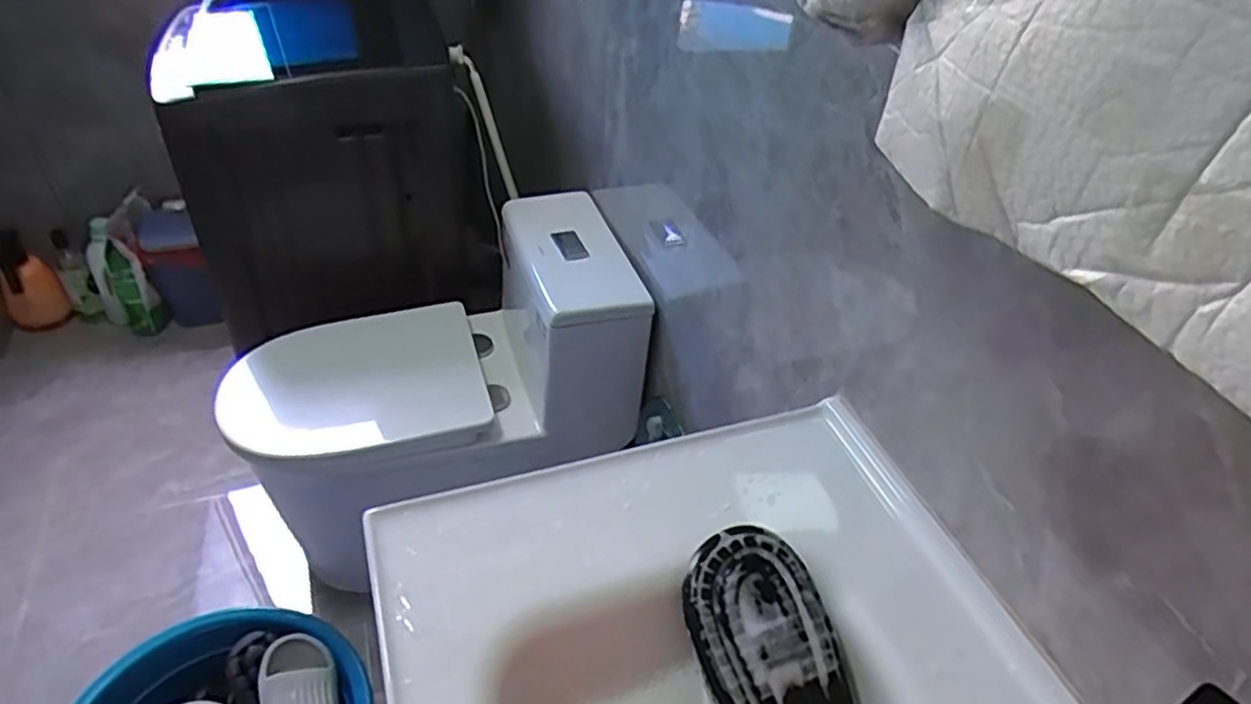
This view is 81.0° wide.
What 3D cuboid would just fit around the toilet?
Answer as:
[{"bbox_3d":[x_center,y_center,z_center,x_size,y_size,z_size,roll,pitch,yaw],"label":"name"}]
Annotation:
[{"bbox_3d":[-0.388,0.075,1.437,0.772,0.651,0.436,-2,43,-9],"label":"toilet"}]

